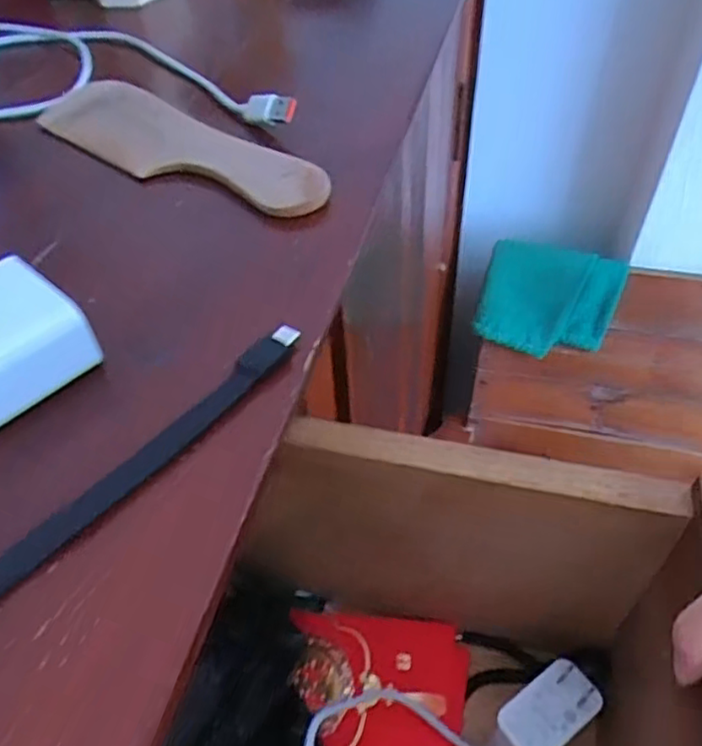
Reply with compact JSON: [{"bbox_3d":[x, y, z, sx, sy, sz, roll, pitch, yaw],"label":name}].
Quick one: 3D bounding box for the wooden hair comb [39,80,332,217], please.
[{"bbox_3d":[-0.088,-0.113,0.318,0.172,0.015,0.044,29,55,26],"label":"wooden hair comb"}]

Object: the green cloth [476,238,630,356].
[{"bbox_3d":[0.259,-0.093,0.855,0.173,0.142,0.025,12,25,-2],"label":"green cloth"}]

